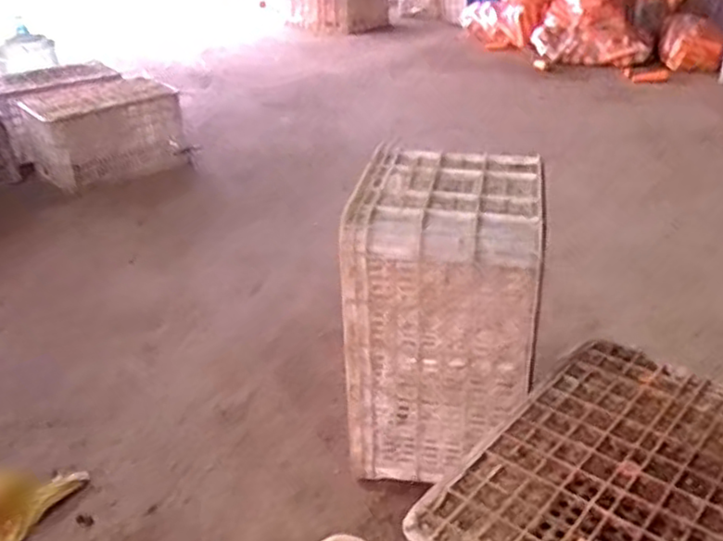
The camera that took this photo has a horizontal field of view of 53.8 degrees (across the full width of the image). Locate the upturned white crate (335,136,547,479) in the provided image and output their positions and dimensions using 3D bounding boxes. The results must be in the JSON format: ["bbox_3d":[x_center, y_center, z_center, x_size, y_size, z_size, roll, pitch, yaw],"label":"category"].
[{"bbox_3d":[0.140,0.076,1.202,0.284,0.466,0.286,3,30,11],"label":"upturned white crate"}]

